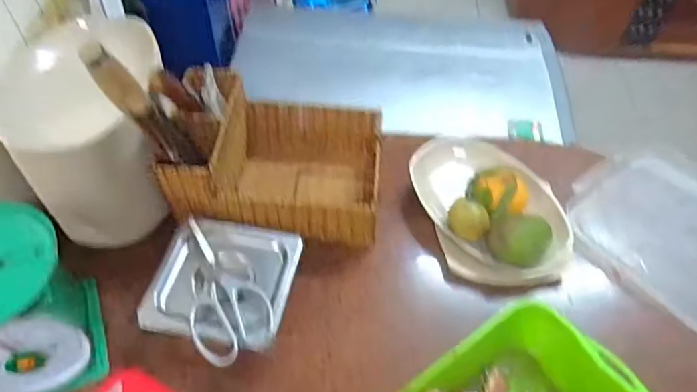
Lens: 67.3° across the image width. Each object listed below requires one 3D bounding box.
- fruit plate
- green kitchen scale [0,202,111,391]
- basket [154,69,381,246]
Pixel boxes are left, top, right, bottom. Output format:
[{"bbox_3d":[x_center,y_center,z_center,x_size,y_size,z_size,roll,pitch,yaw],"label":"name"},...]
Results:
[{"bbox_3d":[0.214,0.014,0.779,0.189,0.113,0.236,-16,55,-14],"label":"fruit plate"},{"bbox_3d":[-0.384,0.132,0.602,0.151,0.191,0.154,-26,58,-21],"label":"green kitchen scale"},{"bbox_3d":[-0.101,-0.054,0.792,0.284,0.165,0.212,2,52,-1],"label":"basket"}]

